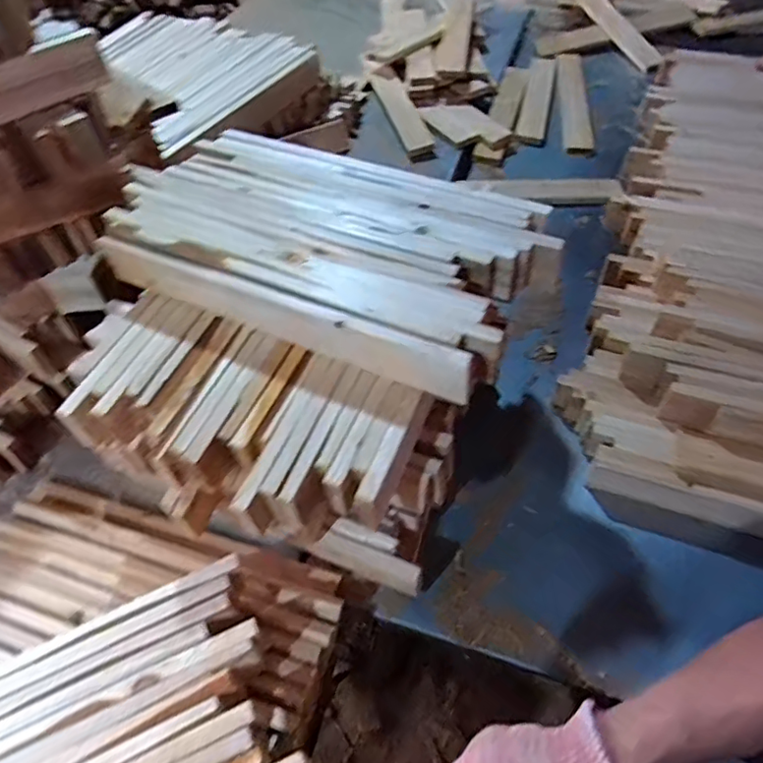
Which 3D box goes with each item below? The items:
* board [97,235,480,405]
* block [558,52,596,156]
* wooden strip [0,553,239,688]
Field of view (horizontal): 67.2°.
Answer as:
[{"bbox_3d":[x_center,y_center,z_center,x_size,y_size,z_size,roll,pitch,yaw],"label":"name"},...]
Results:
[{"bbox_3d":[-0.126,-0.083,0.663,0.488,0.070,0.025,21,55,16],"label":"board"},{"bbox_3d":[0.537,-0.780,1.589,0.077,0.026,0.492,6,53,6],"label":"block"},{"bbox_3d":[-0.395,0.306,0.601,0.505,0.029,0.027,-22,55,-15],"label":"wooden strip"}]

